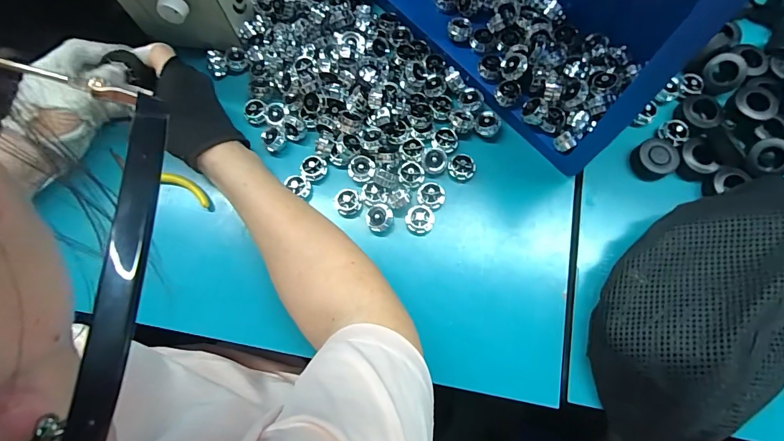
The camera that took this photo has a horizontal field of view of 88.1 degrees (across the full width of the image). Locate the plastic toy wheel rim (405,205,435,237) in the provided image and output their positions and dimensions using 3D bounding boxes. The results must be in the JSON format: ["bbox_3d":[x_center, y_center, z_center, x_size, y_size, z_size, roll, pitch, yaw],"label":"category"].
[{"bbox_3d":[0.026,0.000,0.379,0.026,0.007,0.027,8,76,3],"label":"plastic toy wheel rim"}]

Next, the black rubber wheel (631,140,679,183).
[{"bbox_3d":[0.249,-0.058,0.384,0.038,0.015,0.036,0,76,1],"label":"black rubber wheel"}]

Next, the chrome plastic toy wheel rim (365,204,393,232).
[{"bbox_3d":[-0.012,-0.003,0.376,0.024,0.016,0.023,0,76,1],"label":"chrome plastic toy wheel rim"}]

